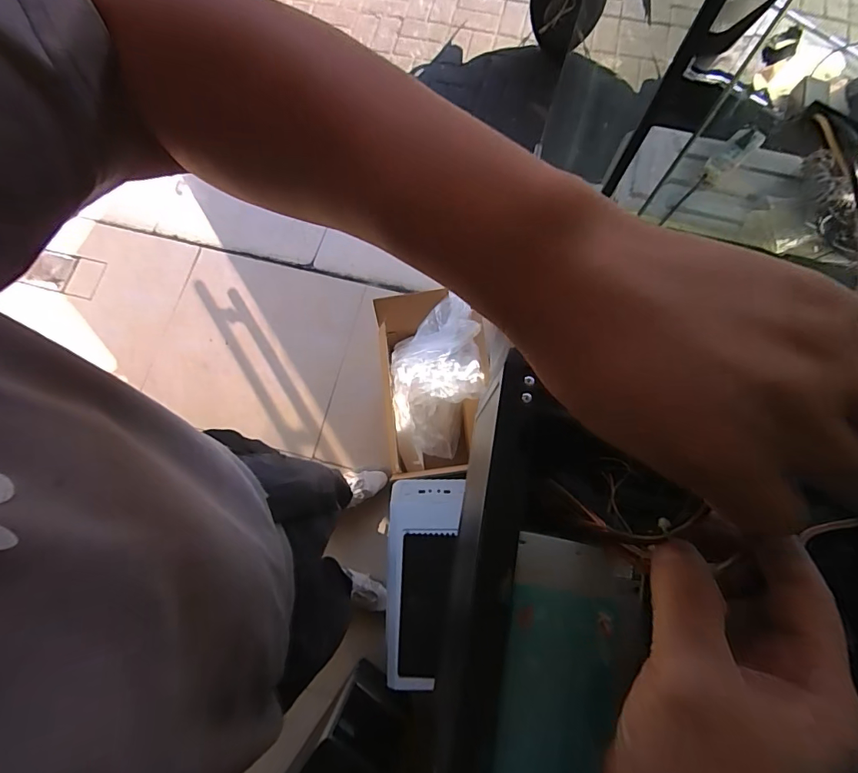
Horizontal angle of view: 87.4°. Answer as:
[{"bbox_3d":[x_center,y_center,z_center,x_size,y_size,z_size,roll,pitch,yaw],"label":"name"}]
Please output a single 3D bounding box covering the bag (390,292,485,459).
[{"bbox_3d":[0.023,-0.025,1.076,0.217,0.174,0.355,-4,77,0],"label":"bag"}]

